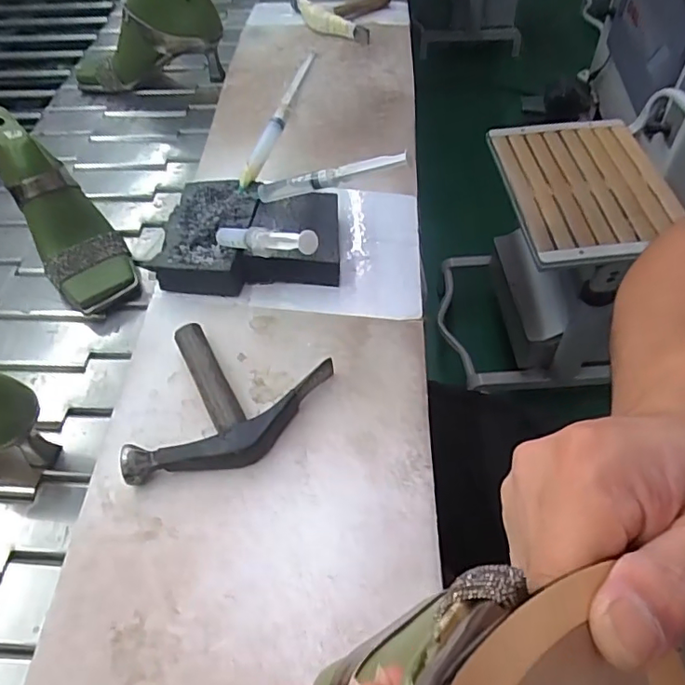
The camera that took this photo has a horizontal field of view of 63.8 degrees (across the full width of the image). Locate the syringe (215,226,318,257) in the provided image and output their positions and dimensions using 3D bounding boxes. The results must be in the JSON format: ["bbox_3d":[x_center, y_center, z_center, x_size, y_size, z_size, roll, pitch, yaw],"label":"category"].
[{"bbox_3d":[-0.070,-0.080,0.436,0.023,0.016,0.157,-38,30,-23],"label":"syringe"}]

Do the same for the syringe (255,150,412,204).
[{"bbox_3d":[-0.013,-0.148,0.491,0.153,0.021,0.012,-5,49,29],"label":"syringe"}]

